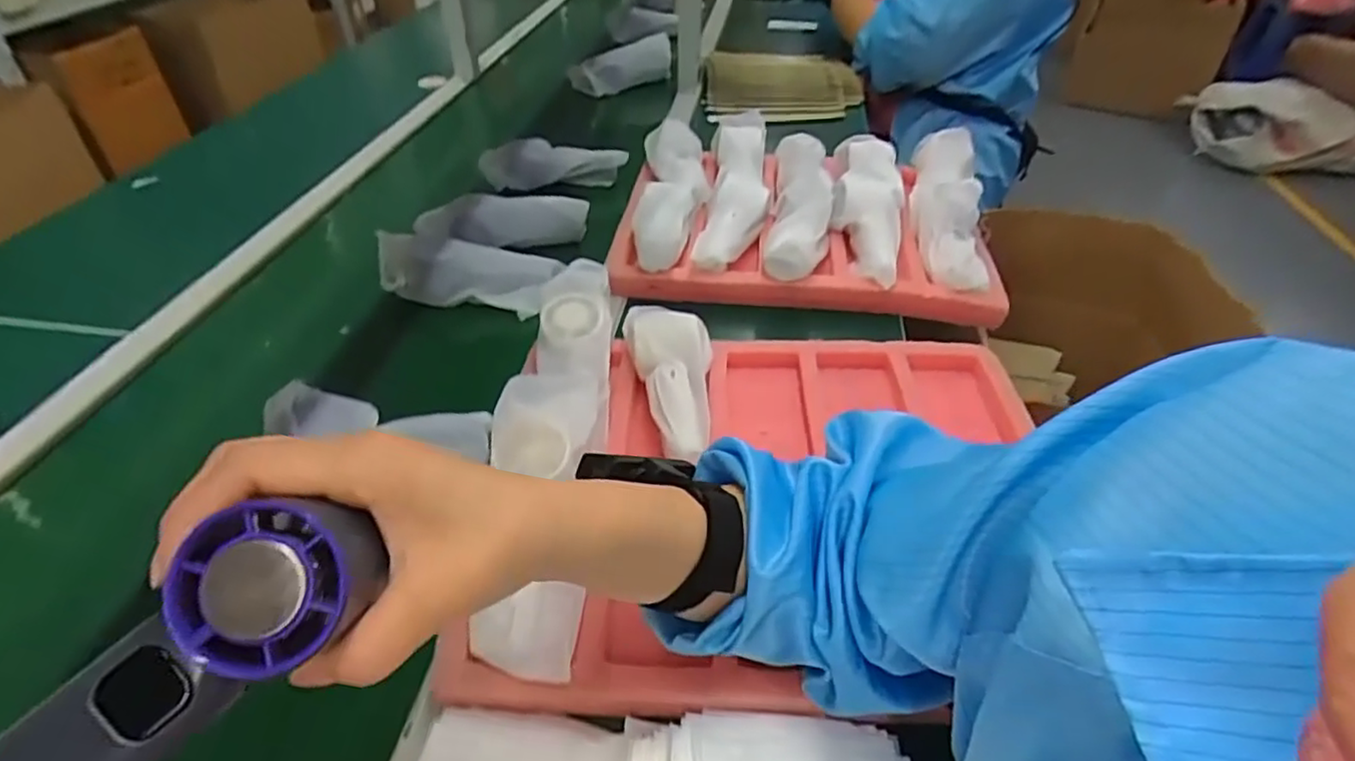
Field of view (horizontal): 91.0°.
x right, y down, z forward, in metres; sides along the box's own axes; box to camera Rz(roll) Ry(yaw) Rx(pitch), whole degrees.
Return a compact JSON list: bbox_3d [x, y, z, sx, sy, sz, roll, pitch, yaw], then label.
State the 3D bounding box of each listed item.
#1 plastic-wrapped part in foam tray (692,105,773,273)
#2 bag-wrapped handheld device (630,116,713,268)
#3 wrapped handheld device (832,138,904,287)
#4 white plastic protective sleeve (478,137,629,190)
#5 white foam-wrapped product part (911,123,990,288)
[{"bbox_3d":[0.075,-0.250,0.825,0.080,0.037,0.330,7,42,5],"label":"plastic-wrapped part in foam tray"},{"bbox_3d":[-0.006,-0.230,0.830,0.087,0.062,0.328,2,42,0],"label":"bag-wrapped handheld device"},{"bbox_3d":[0.230,-0.215,0.810,0.083,0.071,0.301,8,42,7],"label":"wrapped handheld device"},{"bbox_3d":[-0.177,-0.305,0.944,0.206,0.053,0.060,4,42,2],"label":"white plastic protective sleeve"},{"bbox_3d":[0.327,-0.219,0.811,0.081,0.065,0.322,10,42,9],"label":"white foam-wrapped product part"}]

